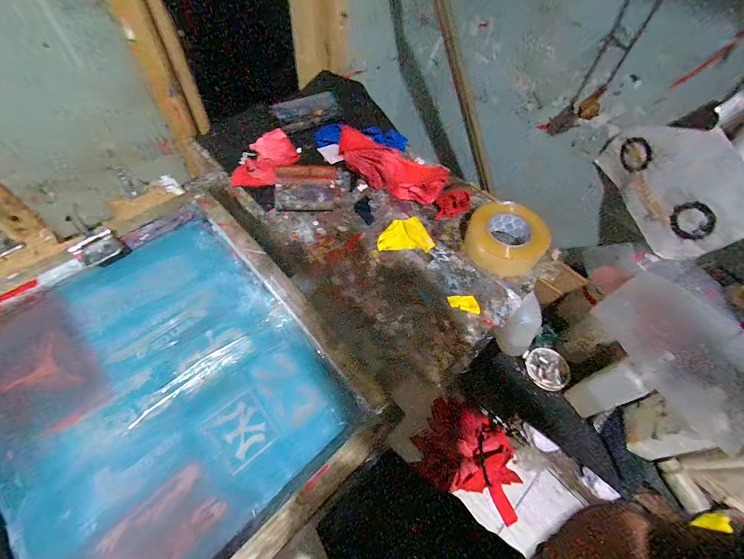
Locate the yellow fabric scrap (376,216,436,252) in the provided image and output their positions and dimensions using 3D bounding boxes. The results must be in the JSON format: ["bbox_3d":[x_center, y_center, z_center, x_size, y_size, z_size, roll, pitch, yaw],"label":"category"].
[{"bbox_3d":[0.062,-0.086,0.640,0.101,0.016,0.071,-3,58,-6],"label":"yellow fabric scrap"}]

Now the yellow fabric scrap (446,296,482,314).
[{"bbox_3d":[0.155,0.041,0.564,0.054,0.006,0.029,5,60,21],"label":"yellow fabric scrap"}]

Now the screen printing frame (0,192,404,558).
[{"bbox_3d":[-0.299,0.136,0.458,0.454,0.043,0.550,-35,66,-23],"label":"screen printing frame"}]

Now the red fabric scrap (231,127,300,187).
[{"bbox_3d":[-0.224,-0.270,0.729,0.111,0.030,0.200,13,58,5],"label":"red fabric scrap"}]

